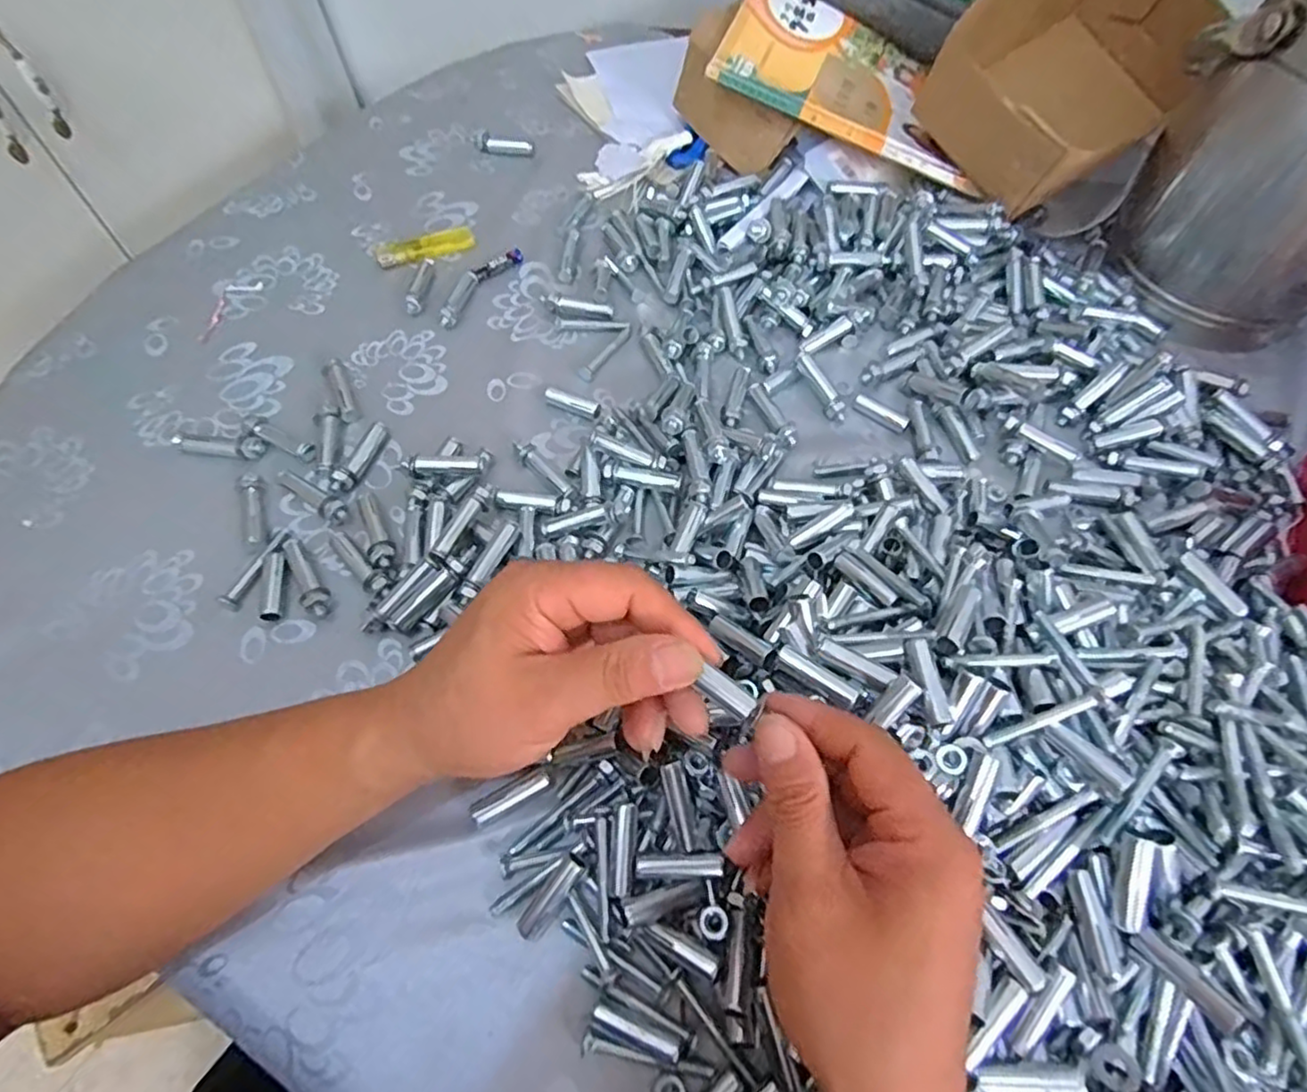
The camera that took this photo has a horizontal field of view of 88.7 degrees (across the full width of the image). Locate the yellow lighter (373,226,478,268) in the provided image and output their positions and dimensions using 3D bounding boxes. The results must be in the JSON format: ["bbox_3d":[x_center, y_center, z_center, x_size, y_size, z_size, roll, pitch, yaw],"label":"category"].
[{"bbox_3d":[-0.180,-0.237,0.531,0.077,0.009,0.026,-26,64,-15],"label":"yellow lighter"}]

